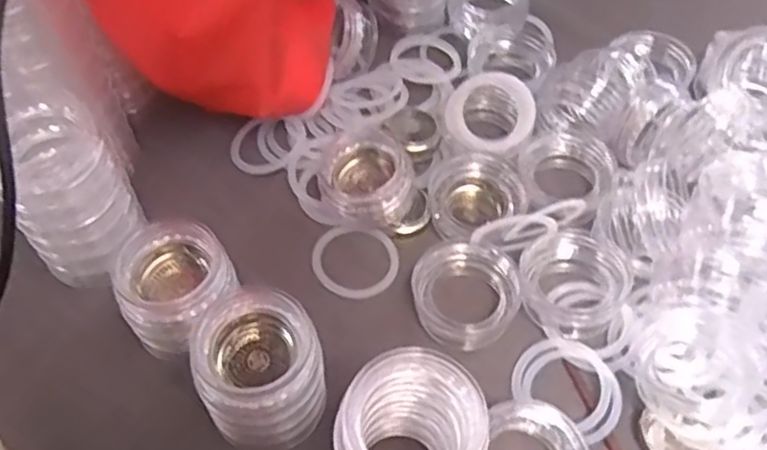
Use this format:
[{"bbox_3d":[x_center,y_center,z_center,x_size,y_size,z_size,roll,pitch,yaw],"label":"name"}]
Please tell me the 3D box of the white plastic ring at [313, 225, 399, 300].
[{"bbox_3d":[-0.020,0.026,0.481,0.059,0.006,0.051,16,70,9],"label":"white plastic ring"}]

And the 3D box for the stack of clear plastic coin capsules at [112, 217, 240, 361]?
[{"bbox_3d":[-0.127,0.043,0.425,0.065,0.063,0.071,-32,65,-21],"label":"stack of clear plastic coin capsules"}]

